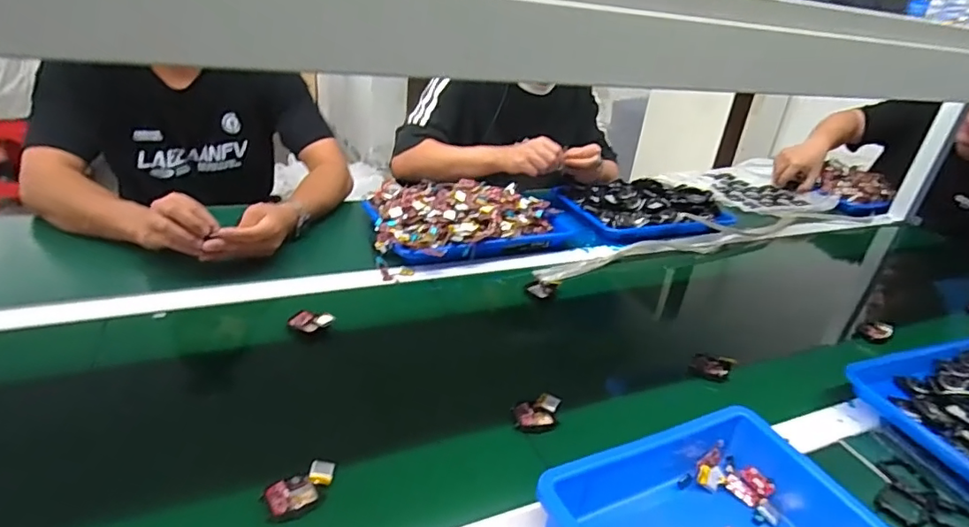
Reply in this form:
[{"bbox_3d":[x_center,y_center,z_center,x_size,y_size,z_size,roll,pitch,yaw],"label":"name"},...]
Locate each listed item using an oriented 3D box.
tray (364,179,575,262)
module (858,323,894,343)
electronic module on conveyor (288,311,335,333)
[{"bbox_3d":[-0.019,-0.081,0.936,0.355,0.070,0.226,-5,26,-19],"label":"tray"},{"bbox_3d":[0.594,0.103,0.800,0.039,0.021,0.035,26,35,37],"label":"module"},{"bbox_3d":[-0.217,0.075,0.668,0.052,0.016,0.028,4,25,-1],"label":"electronic module on conveyor"}]

